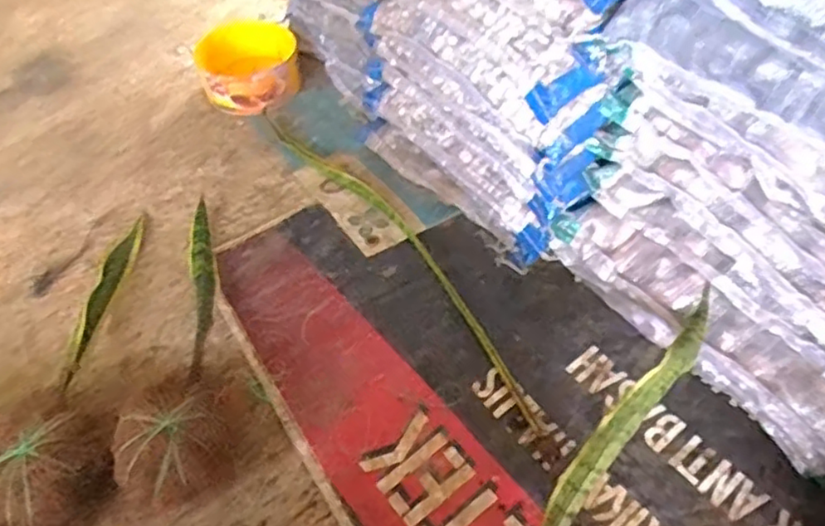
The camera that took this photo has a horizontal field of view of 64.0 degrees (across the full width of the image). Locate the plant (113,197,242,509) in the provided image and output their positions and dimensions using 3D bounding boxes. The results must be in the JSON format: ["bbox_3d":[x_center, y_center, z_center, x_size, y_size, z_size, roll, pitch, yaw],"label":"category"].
[{"bbox_3d":[-0.248,0.063,0.696,0.100,0.077,0.376,-12,53,-4],"label":"plant"}]

